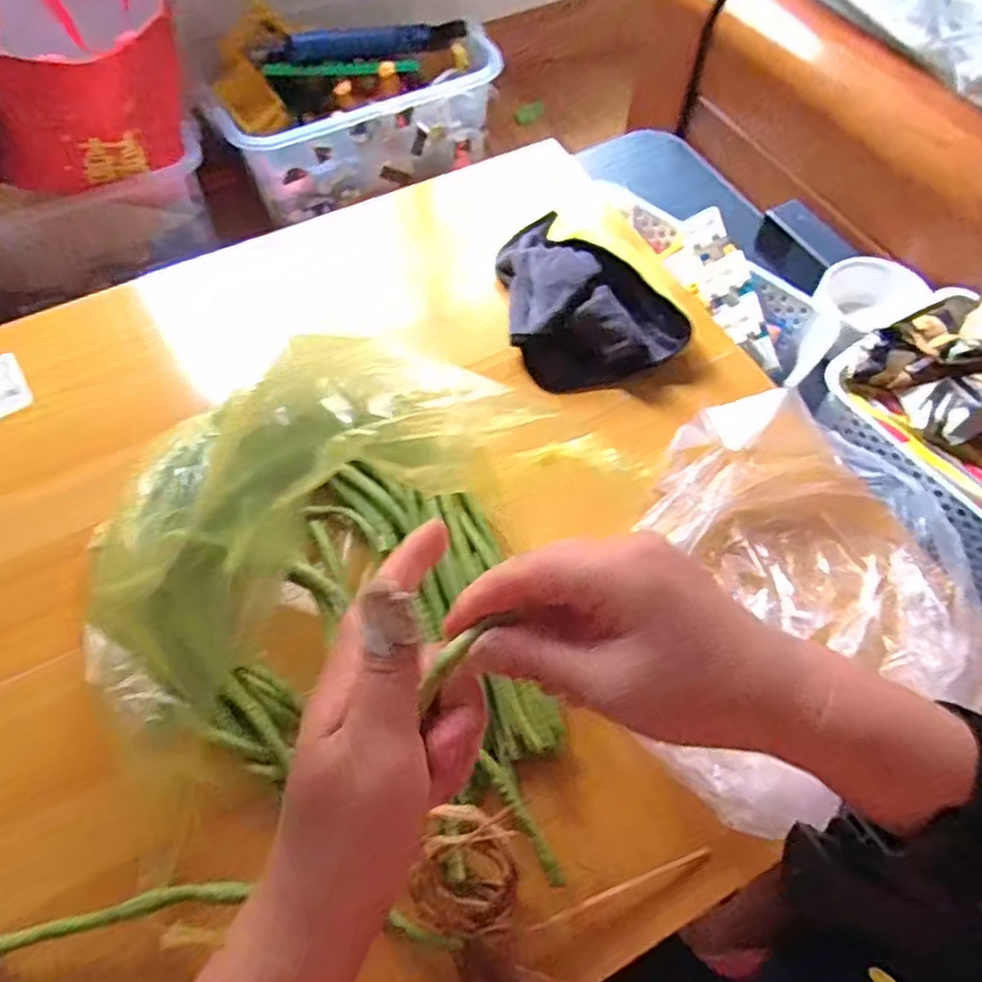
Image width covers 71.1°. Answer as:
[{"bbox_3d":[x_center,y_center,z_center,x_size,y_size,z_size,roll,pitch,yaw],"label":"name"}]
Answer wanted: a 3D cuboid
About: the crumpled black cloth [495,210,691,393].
[{"bbox_3d":[0.057,-0.152,0.546,0.110,0.047,0.173,-36,68,-19],"label":"crumpled black cloth"}]

